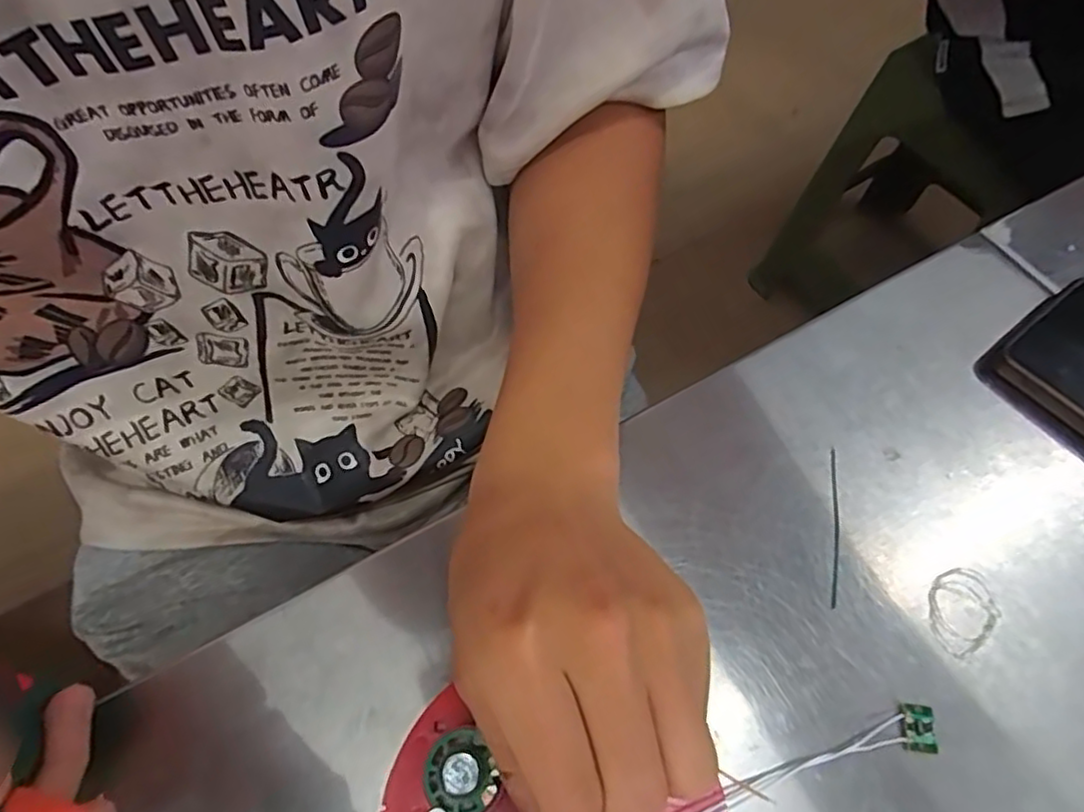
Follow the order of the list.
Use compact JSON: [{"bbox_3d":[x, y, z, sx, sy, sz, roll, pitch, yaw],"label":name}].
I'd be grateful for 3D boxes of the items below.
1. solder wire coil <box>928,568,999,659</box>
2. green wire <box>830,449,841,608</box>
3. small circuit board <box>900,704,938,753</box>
[{"bbox_3d":[0.173,0.084,0.267,0.025,0.004,0.037,30,67,17],"label":"solder wire coil"},{"bbox_3d":[0.129,0.051,0.286,0.004,0.004,0.072,9,62,8],"label":"green wire"},{"bbox_3d":[0.143,0.122,0.247,0.012,0.005,0.016,2,62,3],"label":"small circuit board"}]

